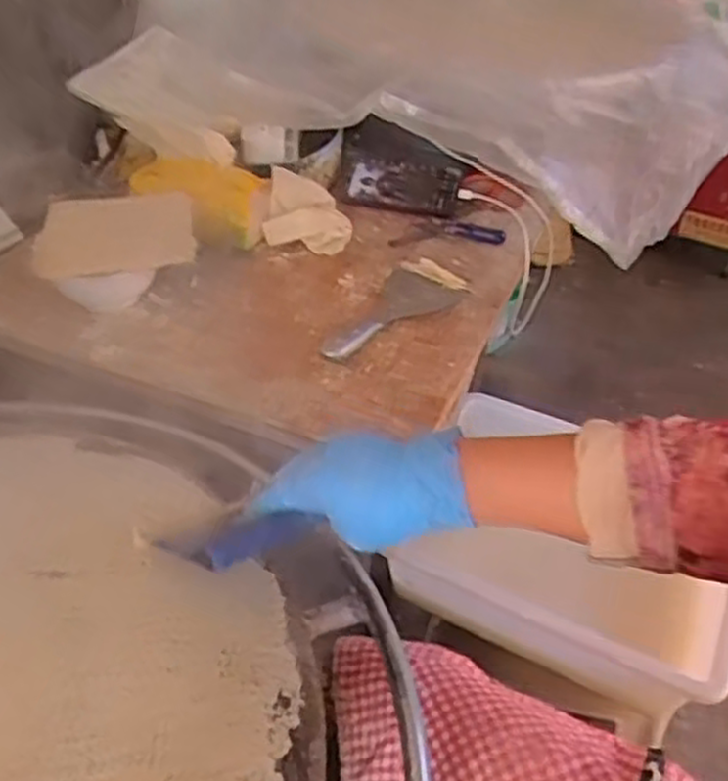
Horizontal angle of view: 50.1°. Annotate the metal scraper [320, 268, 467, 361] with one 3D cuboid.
[{"bbox_3d":[0.029,-0.084,0.858,0.088,0.026,0.212,23,43,22],"label":"metal scraper"}]

